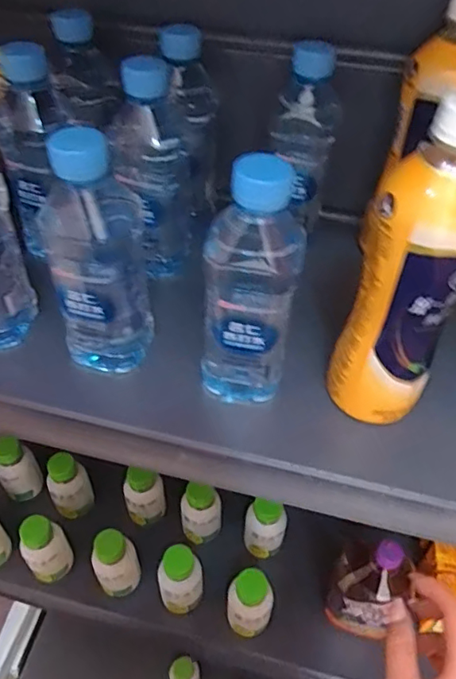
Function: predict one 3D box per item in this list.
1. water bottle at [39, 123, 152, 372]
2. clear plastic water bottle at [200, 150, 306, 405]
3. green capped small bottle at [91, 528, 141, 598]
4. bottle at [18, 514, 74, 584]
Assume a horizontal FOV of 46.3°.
[{"bbox_3d":[-0.088,-0.056,0.363,0.057,0.175,0.060,-3,47,-3],"label":"water bottle"},{"bbox_3d":[0.014,-0.031,0.341,0.057,0.167,0.049,6,48,5],"label":"clear plastic water bottle"},{"bbox_3d":[-0.153,0.314,0.740,0.057,0.131,0.048,-19,50,-17],"label":"green capped small bottle"},{"bbox_3d":[-0.254,0.292,0.747,0.055,0.112,0.047,-14,49,-13],"label":"bottle"}]

